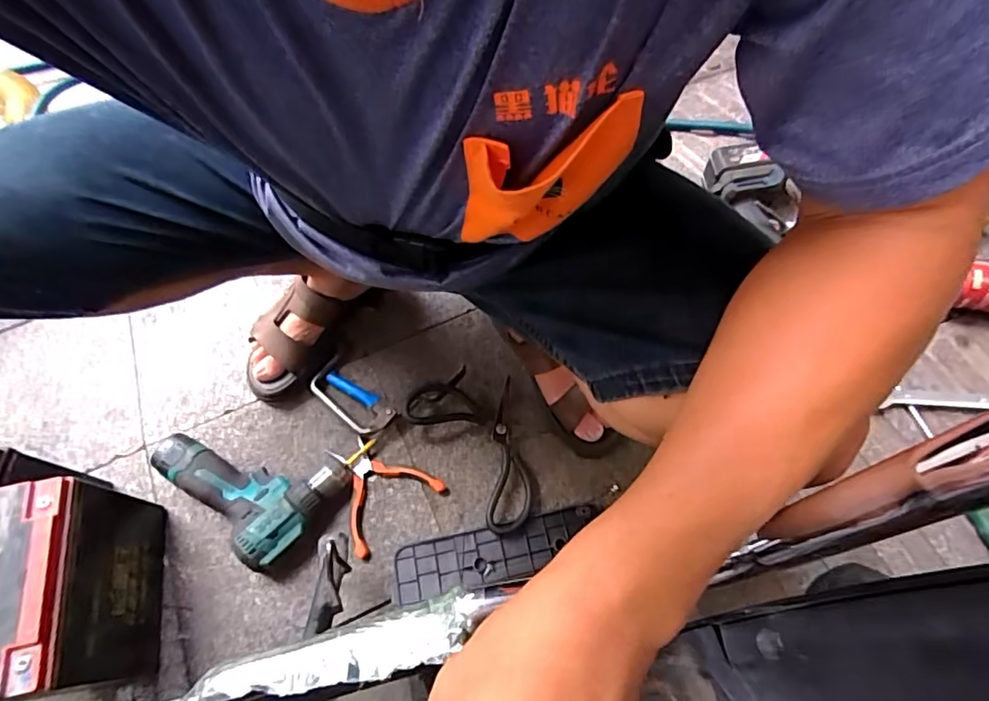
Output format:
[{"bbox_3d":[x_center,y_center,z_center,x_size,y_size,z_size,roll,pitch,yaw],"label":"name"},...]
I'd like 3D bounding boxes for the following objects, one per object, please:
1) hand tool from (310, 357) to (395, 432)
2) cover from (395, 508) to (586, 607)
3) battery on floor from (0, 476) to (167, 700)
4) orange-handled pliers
[{"bbox_3d":[-0.187,0.062,0.710,0.131,0.029,0.052,38,70,21],"label":"hand tool"},{"bbox_3d":[-0.002,0.234,0.633,0.224,0.007,0.062,-11,65,-5],"label":"cover"},{"bbox_3d":[-0.417,0.234,0.547,0.078,0.181,0.180,-12,65,-4],"label":"battery on floor"},{"bbox_3d":[-0.139,0.161,0.669,0.124,0.019,0.127,-33,69,-14],"label":"orange-handled pliers"}]

